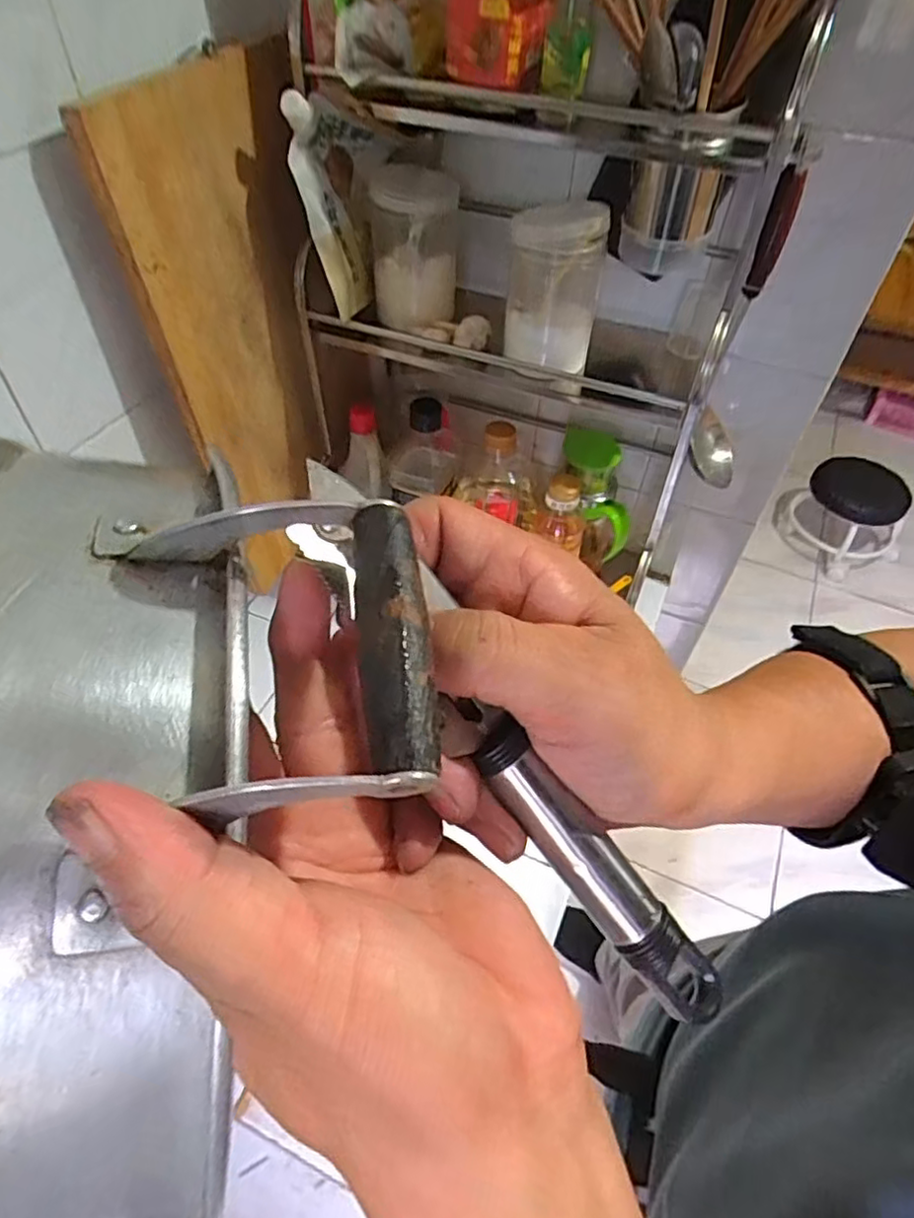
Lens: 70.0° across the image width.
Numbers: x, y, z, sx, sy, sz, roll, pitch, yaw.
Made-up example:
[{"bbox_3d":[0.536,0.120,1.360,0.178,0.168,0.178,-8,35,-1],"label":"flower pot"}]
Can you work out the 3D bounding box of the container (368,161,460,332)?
[{"bbox_3d":[-0.040,-0.348,0.639,0.083,0.124,0.075,-1,50,-4],"label":"container"}]

